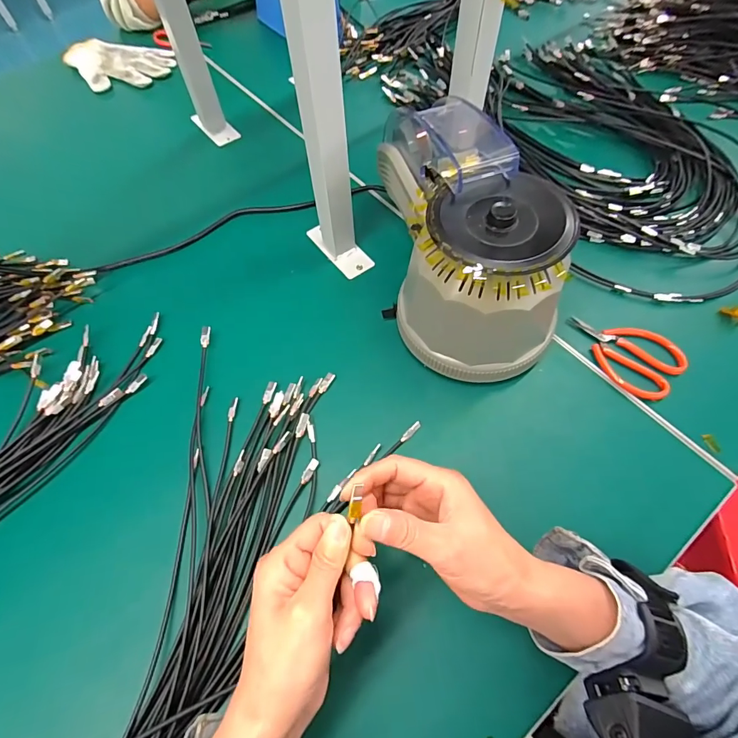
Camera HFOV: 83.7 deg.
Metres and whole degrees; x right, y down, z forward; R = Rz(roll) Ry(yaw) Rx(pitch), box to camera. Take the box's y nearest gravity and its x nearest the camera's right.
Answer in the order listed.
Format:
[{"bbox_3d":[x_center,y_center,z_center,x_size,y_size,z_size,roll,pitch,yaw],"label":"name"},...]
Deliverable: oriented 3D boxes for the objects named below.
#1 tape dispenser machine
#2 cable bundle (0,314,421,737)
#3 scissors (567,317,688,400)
[{"bbox_3d":[0.094,-0.094,0.387,0.133,0.155,0.176,-21,64,-8],"label":"tape dispenser machine"},{"bbox_3d":[-0.251,0.164,0.347,0.332,0.030,0.502,32,67,20],"label":"cable bundle"},{"bbox_3d":[0.256,-0.019,0.419,0.111,0.010,0.069,39,70,20],"label":"scissors"}]

